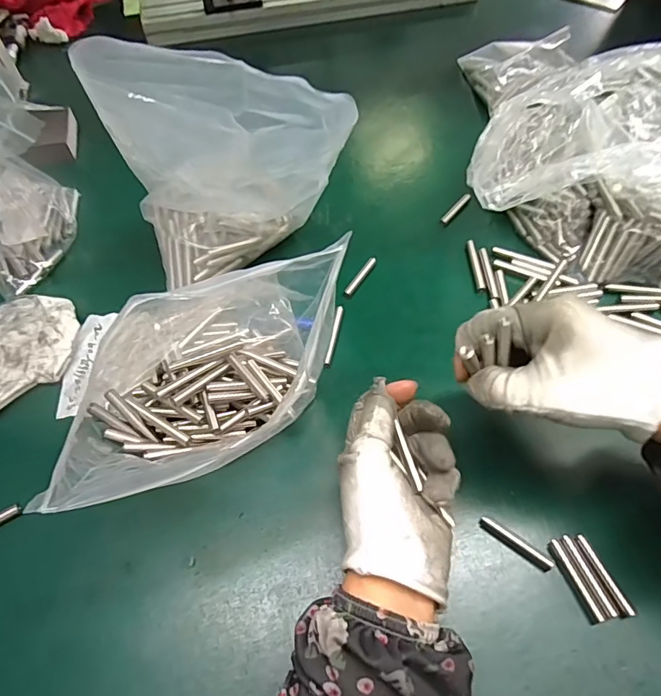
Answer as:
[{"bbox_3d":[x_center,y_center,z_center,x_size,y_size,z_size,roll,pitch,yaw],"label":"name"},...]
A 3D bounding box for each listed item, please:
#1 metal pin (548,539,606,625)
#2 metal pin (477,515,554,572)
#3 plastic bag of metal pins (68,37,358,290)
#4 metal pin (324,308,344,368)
[{"bbox_3d":[0.151,0.143,0.299,0.008,0.006,0.048,-19,58,-9],"label":"metal pin"},{"bbox_3d":[0.120,0.126,0.313,0.049,0.005,0.009,33,64,21],"label":"metal pin"},{"bbox_3d":[-0.073,-0.128,0.369,0.163,0.187,0.080,-8,57,-2],"label":"plastic bag of metal pins"},{"bbox_3d":[0.003,-0.011,0.400,0.005,0.008,0.059,9,60,7],"label":"metal pin"}]

